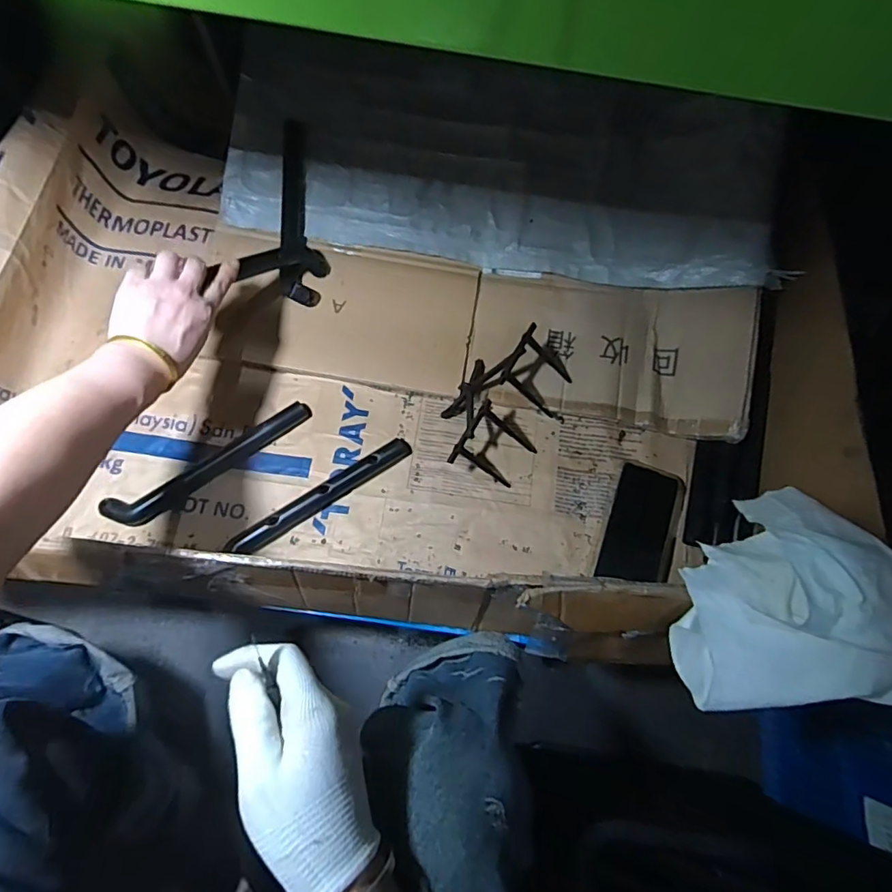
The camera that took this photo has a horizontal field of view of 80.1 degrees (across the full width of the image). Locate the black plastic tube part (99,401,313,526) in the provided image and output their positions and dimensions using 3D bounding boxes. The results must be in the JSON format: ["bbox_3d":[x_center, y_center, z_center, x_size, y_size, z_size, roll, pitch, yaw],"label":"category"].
[{"bbox_3d":[-0.270,0.020,0.619,0.244,0.029,0.037,-31,78,-12],"label":"black plastic tube part"}]

